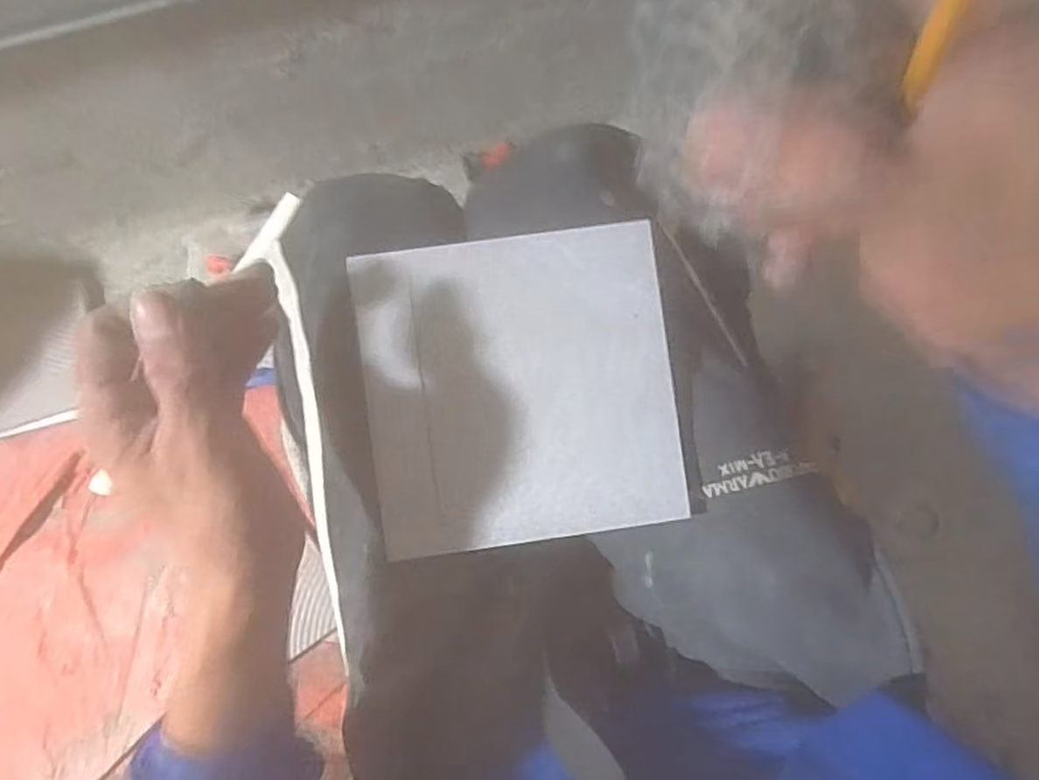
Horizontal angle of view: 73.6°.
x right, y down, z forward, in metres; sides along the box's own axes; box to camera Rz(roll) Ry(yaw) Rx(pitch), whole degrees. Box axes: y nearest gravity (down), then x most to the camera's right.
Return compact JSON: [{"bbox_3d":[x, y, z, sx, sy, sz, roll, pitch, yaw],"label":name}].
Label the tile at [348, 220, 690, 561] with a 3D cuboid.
[{"bbox_3d":[0.001,-0.001,0.335,0.145,0.005,0.144,-7,90,-3],"label":"tile"}]

